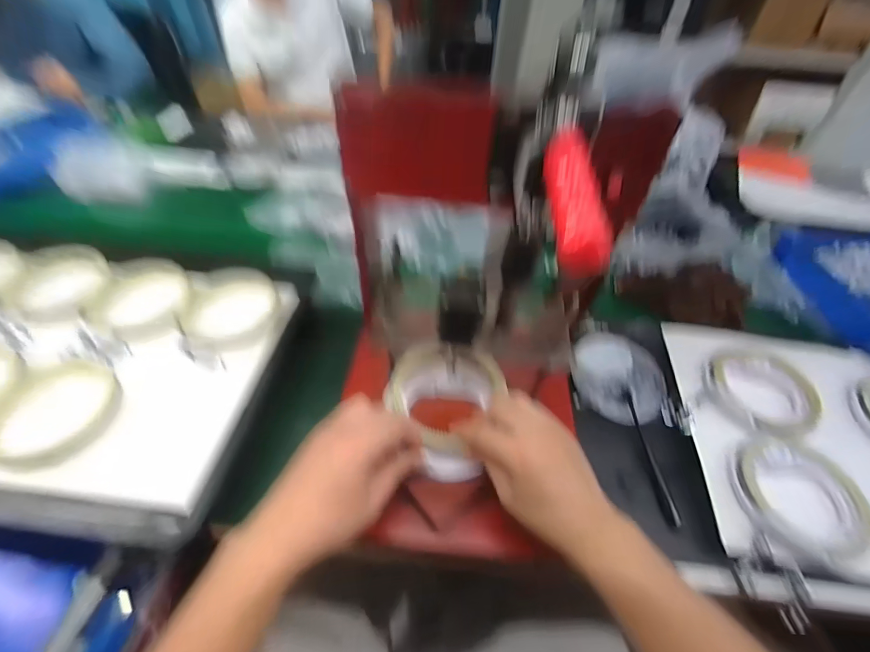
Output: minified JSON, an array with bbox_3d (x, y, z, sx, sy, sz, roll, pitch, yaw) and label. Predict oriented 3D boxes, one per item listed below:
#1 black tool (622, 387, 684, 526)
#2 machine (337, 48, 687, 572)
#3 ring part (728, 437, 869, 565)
[{"bbox_3d":[0.267,0.152,0.485,0.012,0.014,0.177,1,48,-4],"label":"black tool"},{"bbox_3d":[0.027,0.014,0.322,0.237,0.306,0.201,8,48,3],"label":"machine"},{"bbox_3d":[0.403,0.182,0.422,0.131,0.013,0.127,2,48,-3],"label":"ring part"}]

